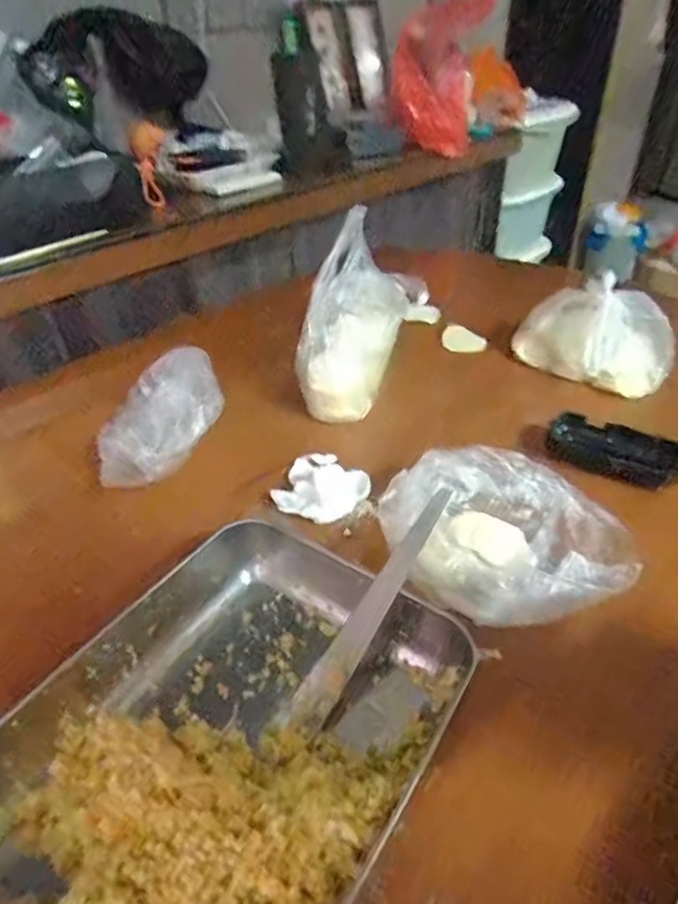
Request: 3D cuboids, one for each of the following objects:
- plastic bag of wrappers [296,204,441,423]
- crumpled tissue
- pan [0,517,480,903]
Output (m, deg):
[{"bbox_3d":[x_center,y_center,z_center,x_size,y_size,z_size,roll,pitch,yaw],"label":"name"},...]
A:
[{"bbox_3d":[0.029,-0.148,0.584,0.079,0.148,0.207,16,42,23],"label":"plastic bag of wrappers"},{"bbox_3d":[-0.018,0.023,0.476,0.074,0.028,0.078,28,48,33],"label":"crumpled tissue"},{"bbox_3d":[-0.073,0.149,0.305,0.215,0.045,0.251,21,44,28],"label":"pan"}]

